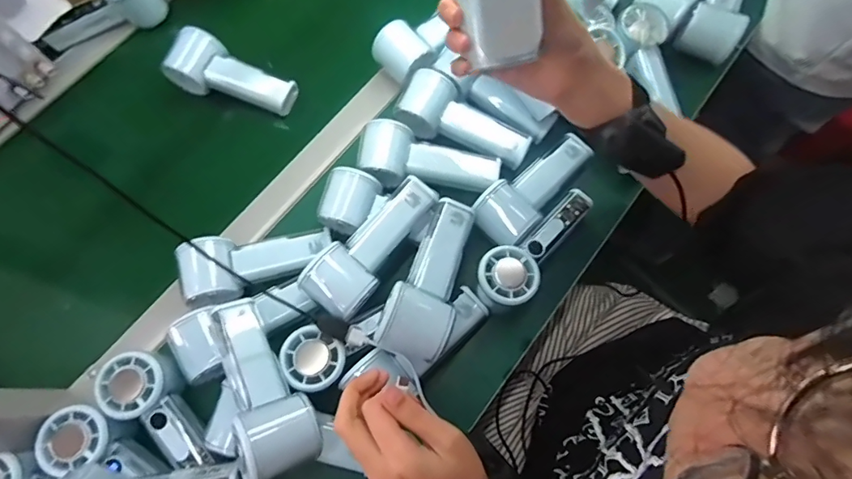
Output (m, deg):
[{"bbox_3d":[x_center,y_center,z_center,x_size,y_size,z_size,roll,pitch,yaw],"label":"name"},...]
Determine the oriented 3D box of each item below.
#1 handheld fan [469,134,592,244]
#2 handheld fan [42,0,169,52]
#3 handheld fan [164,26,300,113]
[{"bbox_3d":[0.113,-0.054,0.493,0.061,0.053,0.150,41,63,14],"label":"handheld fan"},{"bbox_3d":[-0.402,-0.281,0.574,0.143,0.058,0.053,-44,75,-11],"label":"handheld fan"},{"bbox_3d":[-0.228,-0.193,0.552,0.147,0.041,0.058,22,74,-5],"label":"handheld fan"}]

